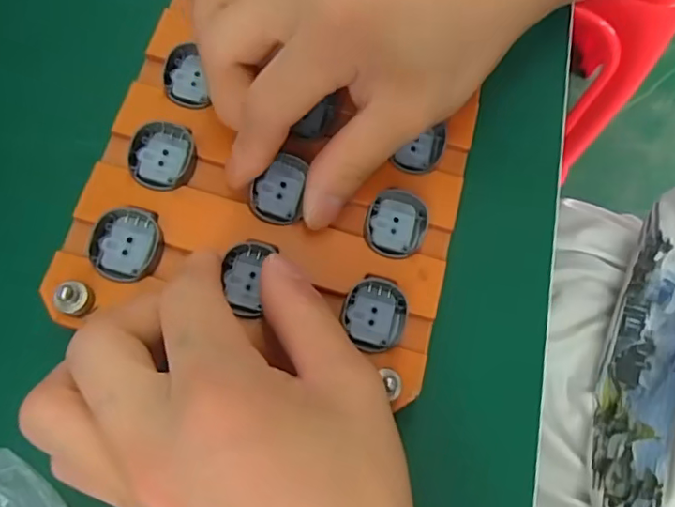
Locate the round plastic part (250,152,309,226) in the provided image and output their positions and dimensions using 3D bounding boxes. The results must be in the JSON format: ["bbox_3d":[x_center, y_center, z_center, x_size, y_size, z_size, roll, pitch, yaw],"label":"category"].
[{"bbox_3d":[-0.025,-0.027,0.231,0.021,0.007,0.028,4,71,0],"label":"round plastic part"}]

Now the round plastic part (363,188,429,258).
[{"bbox_3d":[0.025,-0.013,0.235,0.026,0.004,0.030,12,72,-3],"label":"round plastic part"}]

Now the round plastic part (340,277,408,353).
[{"bbox_3d":[0.015,0.024,0.222,0.025,0.004,0.028,14,72,-2],"label":"round plastic part"}]

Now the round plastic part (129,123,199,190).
[{"bbox_3d":[-0.074,-0.041,0.231,0.025,0.005,0.030,5,72,-5],"label":"round plastic part"}]

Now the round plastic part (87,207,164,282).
[{"bbox_3d":[-0.084,-0.004,0.218,0.026,0.005,0.029,13,72,-2],"label":"round plastic part"}]

